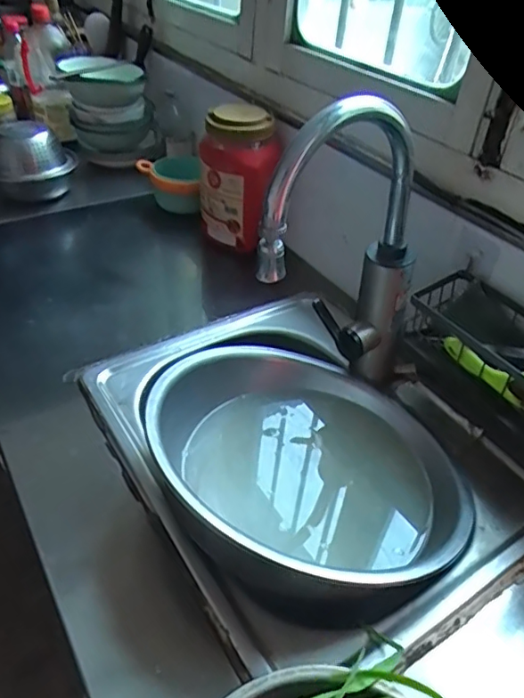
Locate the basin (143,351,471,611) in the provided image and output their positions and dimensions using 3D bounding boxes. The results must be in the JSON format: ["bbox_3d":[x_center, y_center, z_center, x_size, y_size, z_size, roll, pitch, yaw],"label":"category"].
[{"bbox_3d":[0.052,0.115,0.585,0.298,0.090,0.314,-3,39,-10],"label":"basin"}]

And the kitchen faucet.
[{"bbox_3d":[0.084,-0.068,0.584,0.073,0.356,0.211,33,46,30],"label":"kitchen faucet"}]

